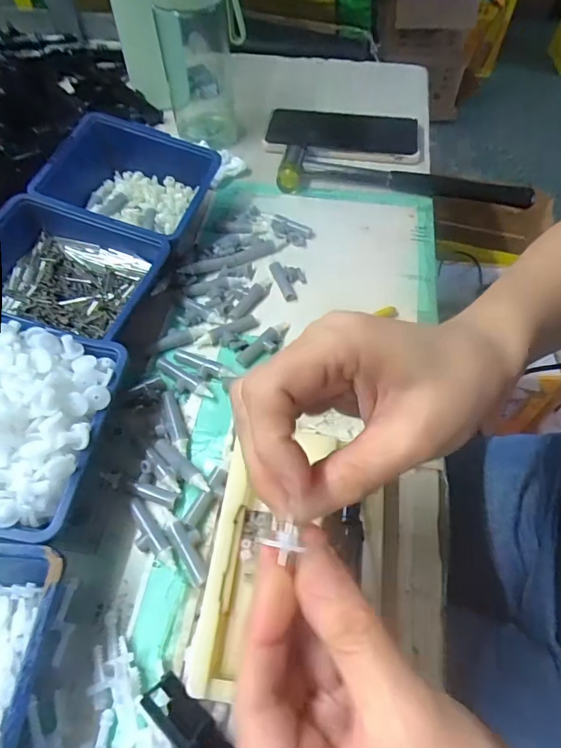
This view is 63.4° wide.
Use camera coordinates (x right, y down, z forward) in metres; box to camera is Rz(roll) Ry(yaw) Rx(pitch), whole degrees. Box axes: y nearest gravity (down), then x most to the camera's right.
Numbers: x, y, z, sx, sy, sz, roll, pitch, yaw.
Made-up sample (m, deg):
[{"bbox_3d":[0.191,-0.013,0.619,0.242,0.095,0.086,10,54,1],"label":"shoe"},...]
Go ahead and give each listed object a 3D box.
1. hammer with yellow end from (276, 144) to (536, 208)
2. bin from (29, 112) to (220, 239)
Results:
[{"bbox_3d":[0.116,-0.182,0.433,0.233,0.024,0.040,6,57,4],"label":"hammer with yellow end"},{"bbox_3d":[-0.128,-0.157,0.385,0.122,0.055,0.107,15,58,9],"label":"bin"}]

